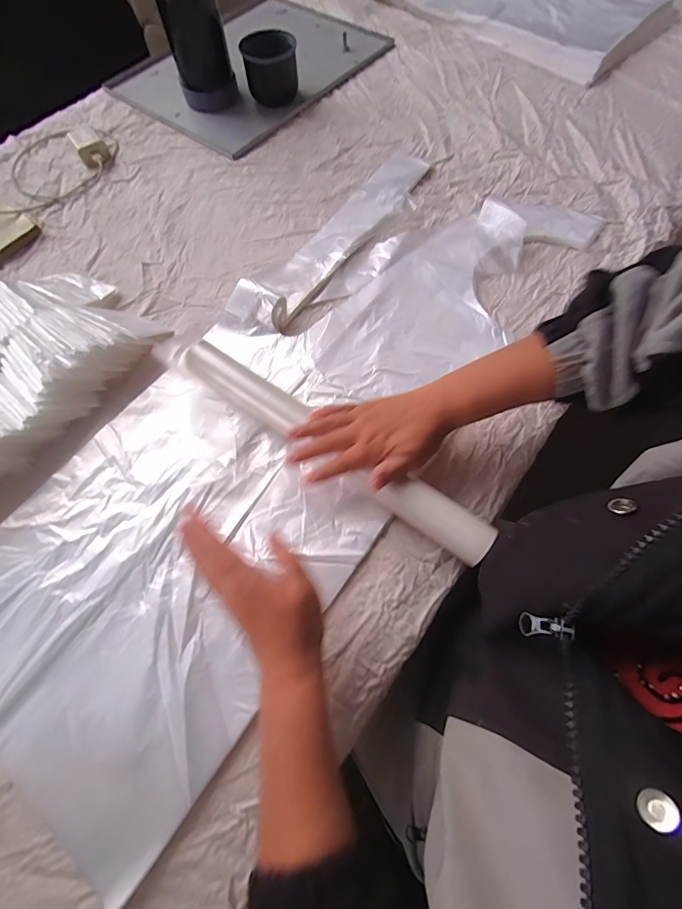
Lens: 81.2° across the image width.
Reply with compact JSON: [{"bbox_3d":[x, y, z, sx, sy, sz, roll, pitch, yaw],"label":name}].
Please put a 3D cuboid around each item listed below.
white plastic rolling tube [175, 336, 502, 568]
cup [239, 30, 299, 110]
[{"bbox_3d":[-0.018,-0.013,0.403,0.365,0.032,0.039,34,72,12],"label":"white plastic rolling tube"},{"bbox_3d":[-0.115,-0.638,0.658,0.084,0.071,0.069,-6,67,-1],"label":"cup"}]

